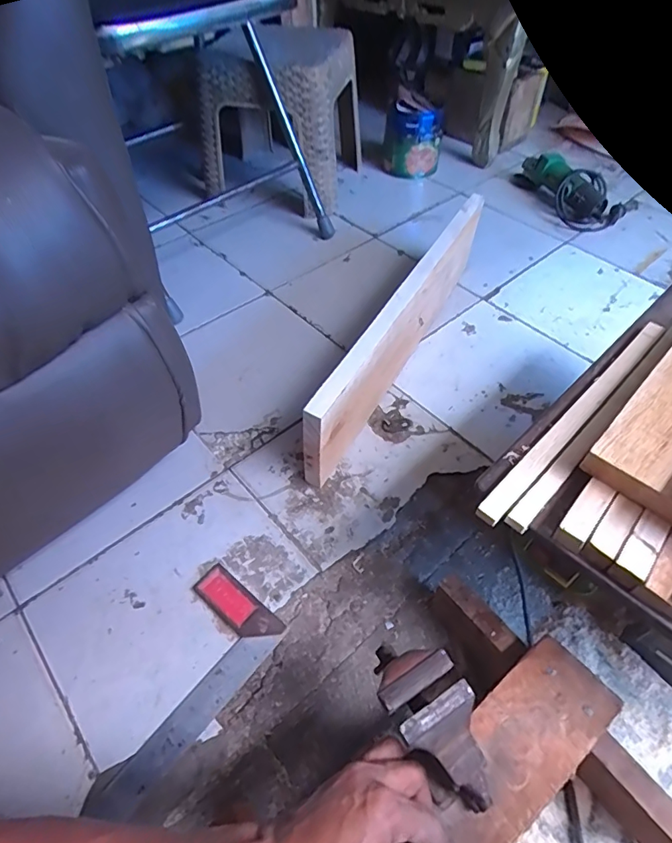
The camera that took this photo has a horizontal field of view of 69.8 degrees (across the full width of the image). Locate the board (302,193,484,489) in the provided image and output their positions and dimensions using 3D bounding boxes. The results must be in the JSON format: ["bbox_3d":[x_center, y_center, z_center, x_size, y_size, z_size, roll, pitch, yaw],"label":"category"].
[{"bbox_3d":[0.112,-0.152,0.772,0.027,0.161,0.575,24,55,18],"label":"board"}]

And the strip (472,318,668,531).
[{"bbox_3d":[0.235,-0.011,0.458,0.317,0.012,0.020,-38,60,-26],"label":"strip"}]

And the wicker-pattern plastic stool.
[{"bbox_3d":[-0.136,-0.748,1.169,0.343,0.305,0.383,12,52,10],"label":"wicker-pattern plastic stool"}]

